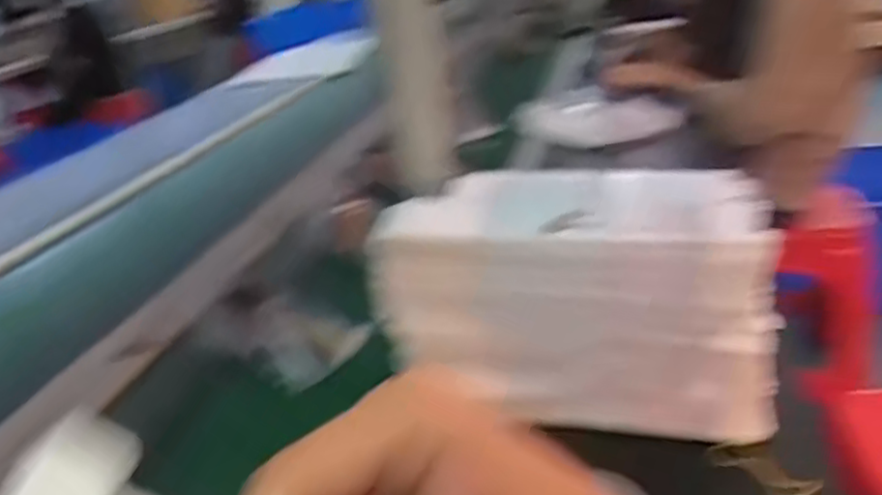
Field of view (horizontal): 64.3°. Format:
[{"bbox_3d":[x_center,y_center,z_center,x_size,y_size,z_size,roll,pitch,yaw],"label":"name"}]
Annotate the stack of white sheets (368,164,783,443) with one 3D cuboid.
[{"bbox_3d":[0.104,0.045,0.555,0.283,0.186,0.107,0,25,13],"label":"stack of white sheets"}]

